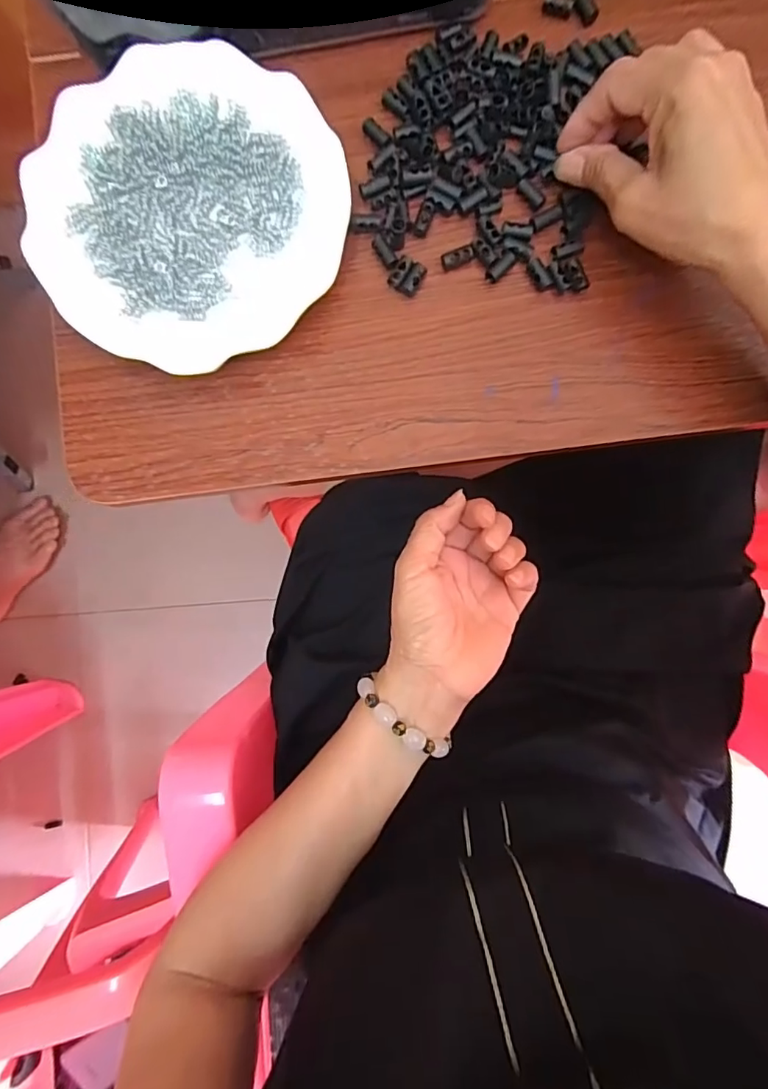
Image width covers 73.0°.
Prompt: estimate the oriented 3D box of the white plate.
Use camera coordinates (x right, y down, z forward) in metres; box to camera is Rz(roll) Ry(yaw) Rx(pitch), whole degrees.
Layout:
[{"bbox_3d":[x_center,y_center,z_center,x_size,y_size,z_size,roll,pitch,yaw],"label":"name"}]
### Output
[{"bbox_3d":[-0.115,-0.195,0.309,0.177,0.025,0.179,0,89,-1],"label":"white plate"}]

